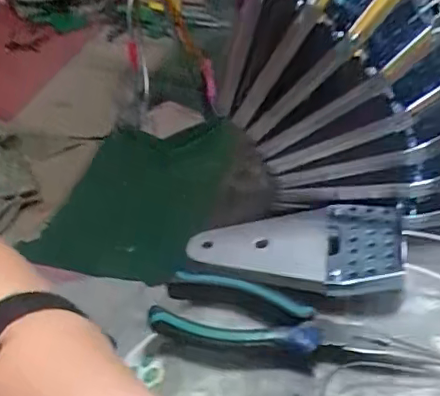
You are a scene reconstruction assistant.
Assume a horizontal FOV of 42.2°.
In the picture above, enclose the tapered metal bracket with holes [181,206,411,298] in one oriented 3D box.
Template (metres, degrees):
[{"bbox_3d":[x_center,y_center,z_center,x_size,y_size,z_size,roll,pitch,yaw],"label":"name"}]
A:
[{"bbox_3d":[0.049,0.030,0.371,0.132,0.027,0.069,9,39,16],"label":"tapered metal bracket with holes"}]

